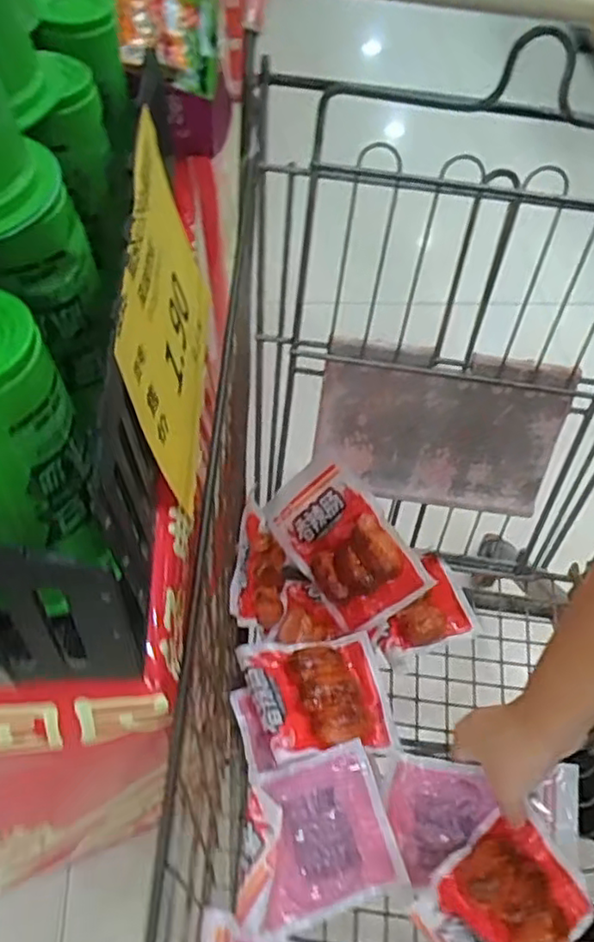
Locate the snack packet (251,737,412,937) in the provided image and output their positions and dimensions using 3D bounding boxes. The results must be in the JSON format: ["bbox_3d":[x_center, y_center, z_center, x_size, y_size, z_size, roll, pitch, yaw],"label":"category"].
[{"bbox_3d":[0.019,0.286,0.522,0.111,0.013,0.109,-14,59,-13],"label":"snack packet"}]

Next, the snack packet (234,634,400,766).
[{"bbox_3d":[0.022,0.199,0.590,0.127,0.025,0.110,-1,42,-15],"label":"snack packet"}]

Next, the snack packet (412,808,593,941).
[{"bbox_3d":[0.162,0.335,0.504,0.123,0.032,0.099,-34,65,-23],"label":"snack packet"}]

